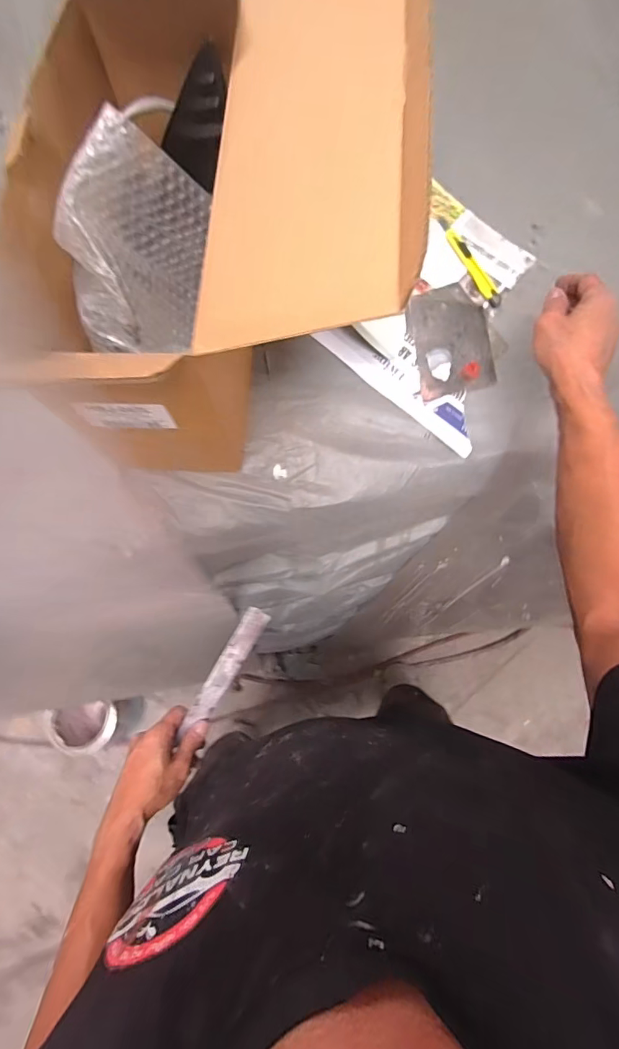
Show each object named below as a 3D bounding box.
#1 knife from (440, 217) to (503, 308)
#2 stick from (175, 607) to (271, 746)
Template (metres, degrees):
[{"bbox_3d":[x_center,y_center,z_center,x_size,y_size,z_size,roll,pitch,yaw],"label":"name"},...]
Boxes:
[{"bbox_3d":[0.211,-0.346,0.604,0.023,0.007,0.143,-24,75,-8],"label":"knife"},{"bbox_3d":[-0.103,0.177,0.565,0.034,0.007,0.161,33,86,-20],"label":"stick"}]

